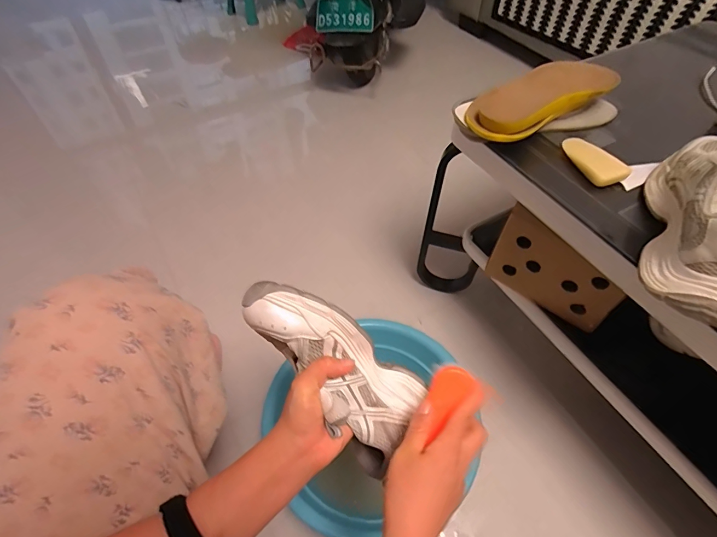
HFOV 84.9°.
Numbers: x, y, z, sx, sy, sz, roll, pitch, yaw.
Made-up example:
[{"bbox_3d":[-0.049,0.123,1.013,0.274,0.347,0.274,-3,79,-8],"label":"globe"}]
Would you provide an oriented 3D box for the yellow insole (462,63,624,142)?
[{"bbox_3d":[0.254,-0.239,0.539,0.254,0.029,0.089,-28,59,-19],"label":"yellow insole"}]

